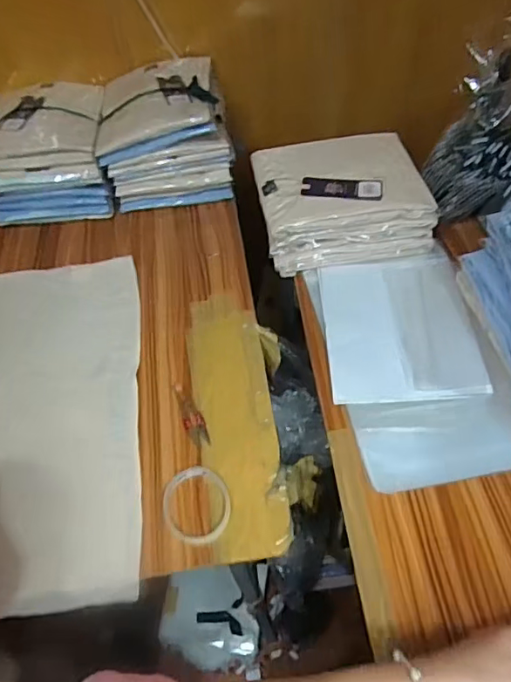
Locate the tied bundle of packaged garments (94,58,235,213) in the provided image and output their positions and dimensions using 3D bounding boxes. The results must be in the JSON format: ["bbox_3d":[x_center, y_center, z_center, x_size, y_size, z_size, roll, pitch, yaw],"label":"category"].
[{"bbox_3d":[-0.165,-0.387,0.989,0.228,0.167,0.213,-7,51,0],"label":"tied bundle of packaged garments"}]

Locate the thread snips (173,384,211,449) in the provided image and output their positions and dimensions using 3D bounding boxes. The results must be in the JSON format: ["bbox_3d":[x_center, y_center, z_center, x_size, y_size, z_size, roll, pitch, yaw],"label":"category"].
[{"bbox_3d":[-0.087,0.096,0.695,0.026,0.004,0.106,-21,52,-11],"label":"thread snips"}]

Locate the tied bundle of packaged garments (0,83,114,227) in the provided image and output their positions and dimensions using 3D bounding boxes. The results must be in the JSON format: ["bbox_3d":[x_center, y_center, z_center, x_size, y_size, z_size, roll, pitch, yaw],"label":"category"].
[{"bbox_3d":[-0.393,-0.363,0.996,0.220,0.157,0.246,-9,51,-1],"label":"tied bundle of packaged garments"}]

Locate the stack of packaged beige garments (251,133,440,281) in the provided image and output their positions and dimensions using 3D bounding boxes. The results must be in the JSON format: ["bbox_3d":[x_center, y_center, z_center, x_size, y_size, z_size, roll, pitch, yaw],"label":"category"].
[{"bbox_3d":[0.134,-0.227,0.856,0.250,0.123,0.214,-10,51,-2],"label":"stack of packaged beige garments"}]

